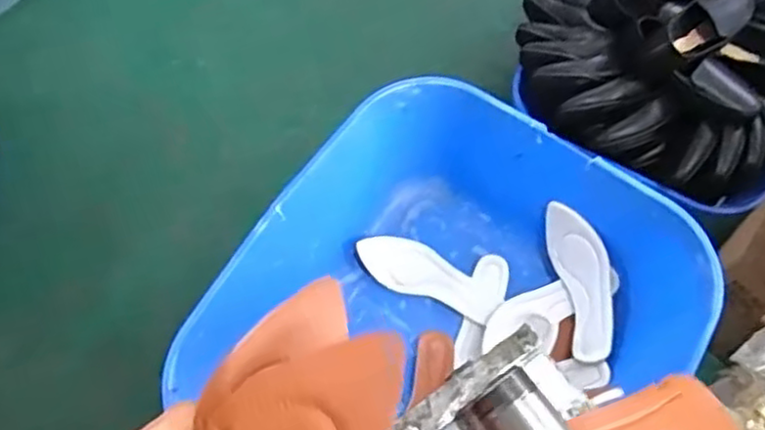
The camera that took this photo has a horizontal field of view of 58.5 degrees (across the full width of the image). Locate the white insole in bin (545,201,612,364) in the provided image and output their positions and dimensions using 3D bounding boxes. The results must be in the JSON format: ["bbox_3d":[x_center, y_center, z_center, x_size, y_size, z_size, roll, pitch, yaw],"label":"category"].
[{"bbox_3d":[0.279,0.090,0.949,0.073,0.017,0.216,-17,79,16],"label":"white insole in bin"}]

